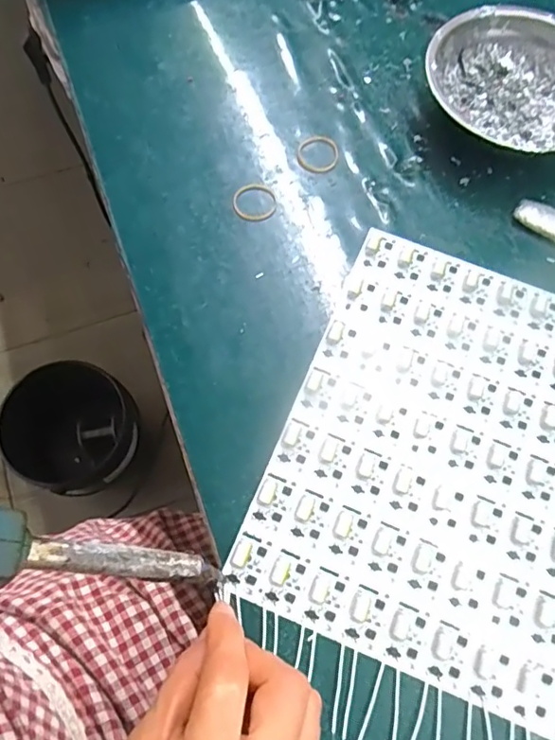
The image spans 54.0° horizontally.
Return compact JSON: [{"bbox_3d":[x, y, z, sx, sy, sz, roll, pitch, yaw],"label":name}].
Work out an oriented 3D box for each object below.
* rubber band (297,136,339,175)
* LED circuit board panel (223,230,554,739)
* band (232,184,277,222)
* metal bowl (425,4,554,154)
[{"bbox_3d":[0.029,-0.154,0.387,0.029,0.004,0.032,-6,70,-5],"label":"rubber band"},{"bbox_3d":[0.151,0.064,0.311,0.287,0.004,0.241,22,71,6],"label":"LED circuit board panel"},{"bbox_3d":[-0.016,-0.115,0.370,0.030,0.004,0.030,1,70,-2],"label":"band"},{"bbox_3d":[0.168,-0.195,0.386,0.124,0.040,0.122,1,70,-2],"label":"metal bowl"}]

